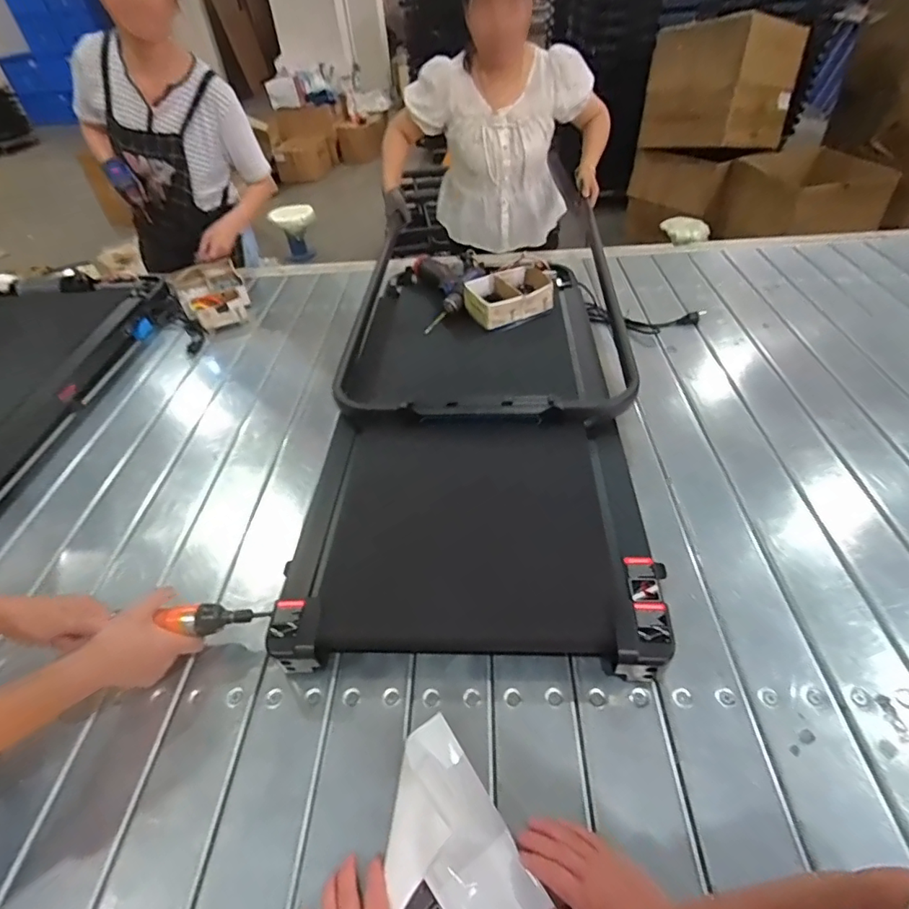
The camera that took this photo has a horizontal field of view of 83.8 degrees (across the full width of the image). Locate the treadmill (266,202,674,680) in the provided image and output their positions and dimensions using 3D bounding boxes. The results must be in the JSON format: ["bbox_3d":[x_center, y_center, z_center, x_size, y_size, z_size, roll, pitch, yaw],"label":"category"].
[{"bbox_3d":[0.050,-0.123,0.984,0.557,0.156,1.064,1,42,6],"label":"treadmill"}]

